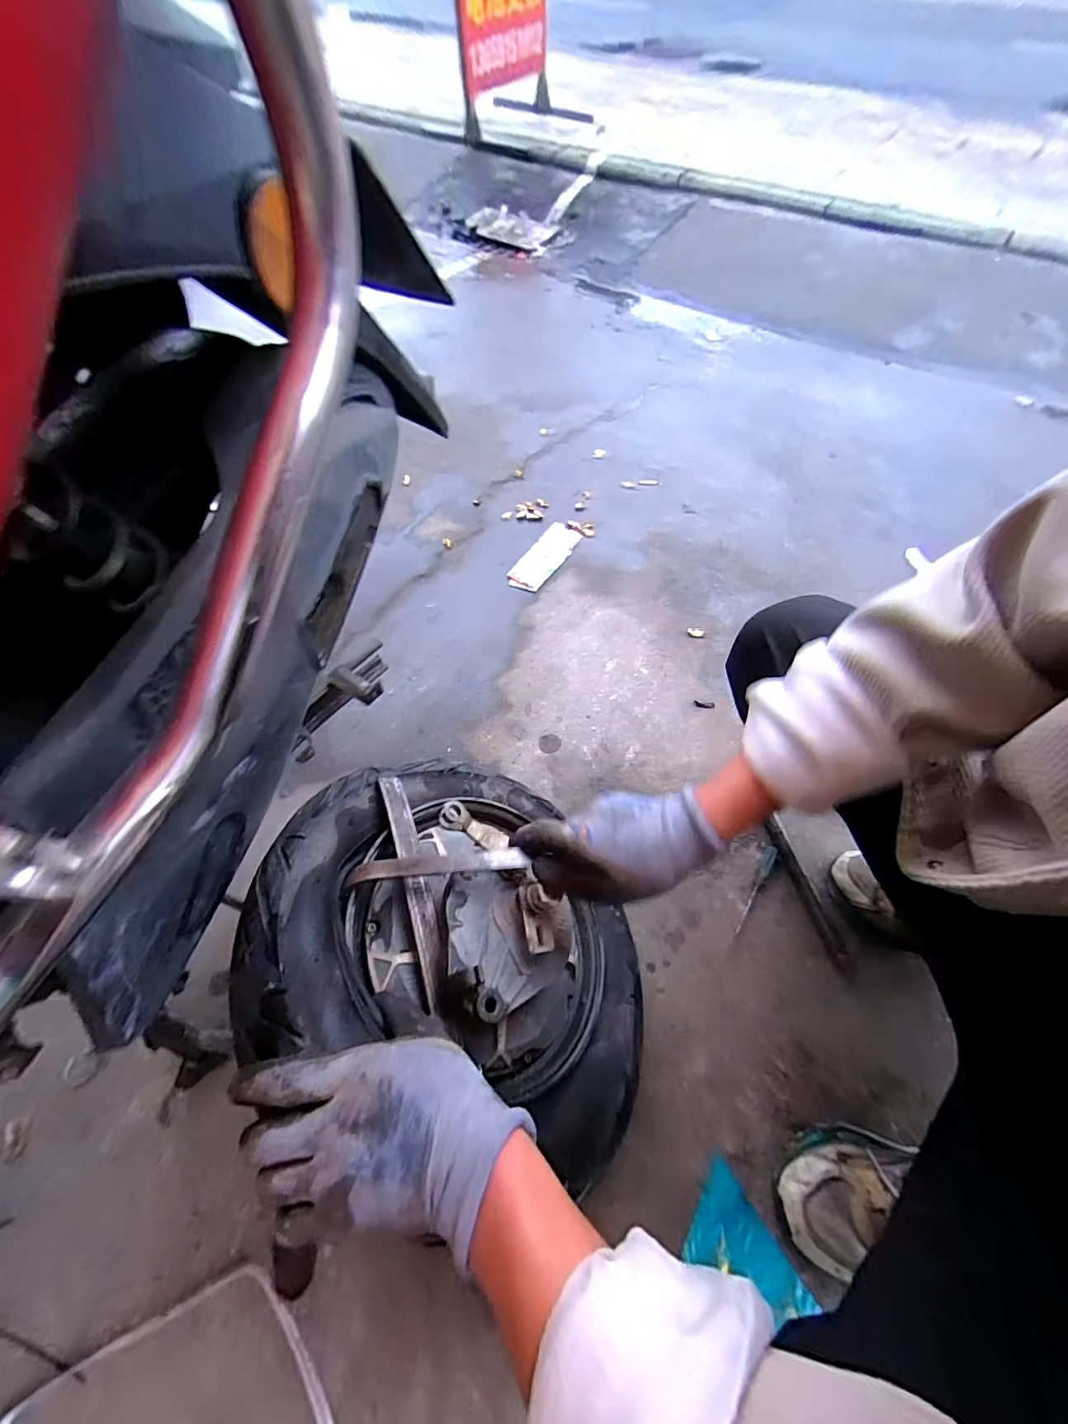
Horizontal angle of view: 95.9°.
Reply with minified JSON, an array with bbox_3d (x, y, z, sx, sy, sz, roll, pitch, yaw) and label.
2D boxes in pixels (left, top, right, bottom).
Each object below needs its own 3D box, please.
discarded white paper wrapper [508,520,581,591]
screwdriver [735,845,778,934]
[{"bbox_3d":[0.024,-0.307,0.944,0.070,0.009,0.199,29,64,15],"label":"discarded white paper wrapper"},{"bbox_3d":[0.283,0.225,0.616,0.013,0.017,0.119,29,64,15],"label":"screwdriver"}]

